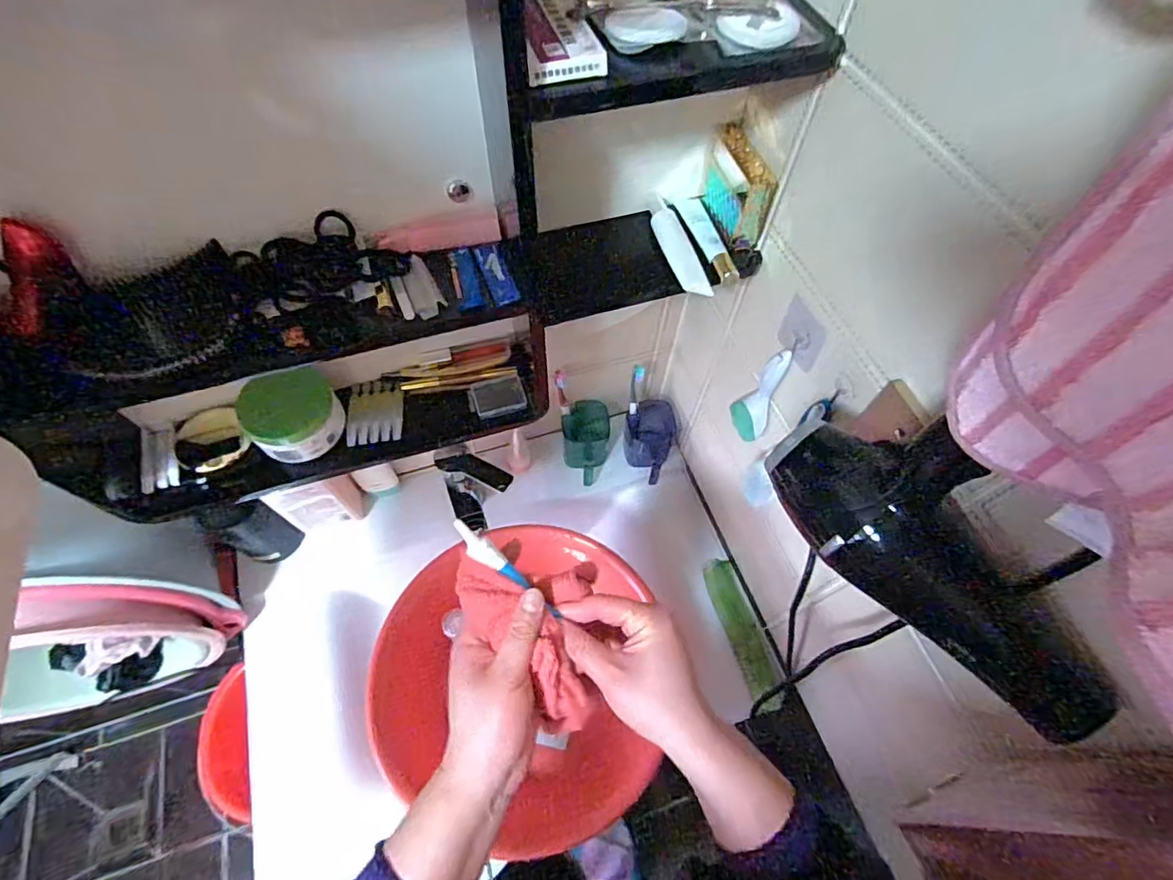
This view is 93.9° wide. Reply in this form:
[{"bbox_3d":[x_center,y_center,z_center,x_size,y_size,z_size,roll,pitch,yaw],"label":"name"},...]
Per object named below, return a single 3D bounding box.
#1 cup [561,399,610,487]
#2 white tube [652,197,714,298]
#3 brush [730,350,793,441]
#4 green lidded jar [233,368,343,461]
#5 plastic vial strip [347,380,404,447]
[{"bbox_3d":[0.002,0.004,0.869,0.077,0.070,0.114,-6,61,-5],"label":"cup"},{"bbox_3d":[0.089,-0.186,0.533,0.031,0.017,0.111,-14,62,-10],"label":"white tube"},{"bbox_3d":[0.194,-0.046,0.614,0.024,0.142,0.049,-2,61,-3],"label":"brush"},{"bbox_3d":[-0.306,-0.028,0.578,0.090,0.047,0.090,1,61,-2],"label":"green lidded jar"},{"bbox_3d":[-0.240,-0.031,0.624,0.056,0.013,0.078,-6,61,-5],"label":"plastic vial strip"}]

